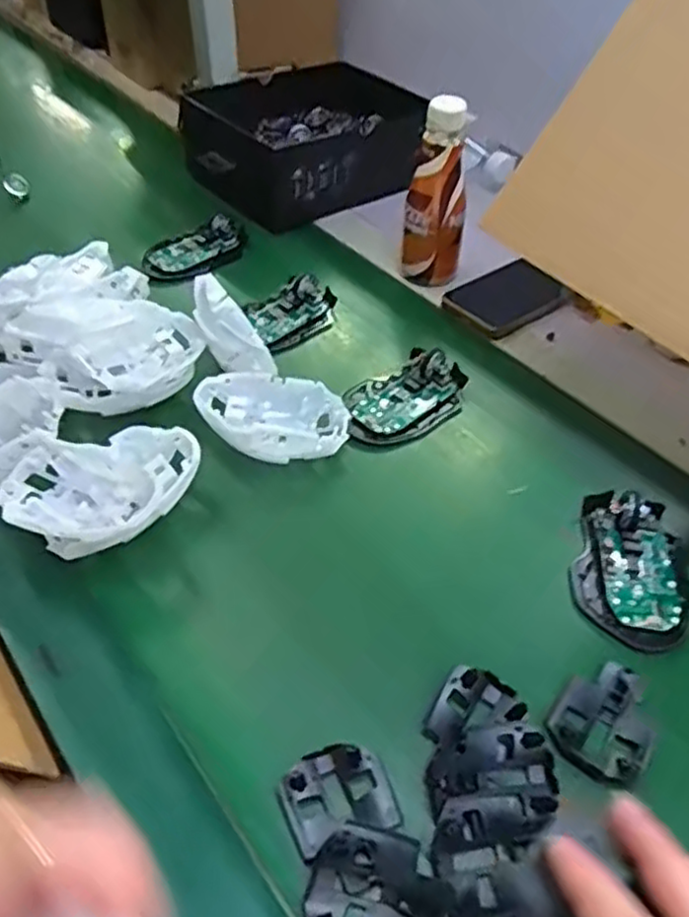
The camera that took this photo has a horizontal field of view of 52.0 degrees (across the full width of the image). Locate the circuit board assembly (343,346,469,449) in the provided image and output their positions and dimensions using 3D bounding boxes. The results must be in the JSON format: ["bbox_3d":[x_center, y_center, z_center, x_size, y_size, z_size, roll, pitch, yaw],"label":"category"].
[{"bbox_3d":[0.051,-0.052,0.566,0.112,0.024,0.072,-26,53,-23],"label":"circuit board assembly"}]

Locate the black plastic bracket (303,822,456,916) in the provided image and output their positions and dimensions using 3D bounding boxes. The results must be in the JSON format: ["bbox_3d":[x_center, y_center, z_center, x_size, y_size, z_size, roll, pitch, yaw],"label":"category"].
[{"bbox_3d":[0.017,0.202,0.327,0.064,0.021,0.047,10,48,8],"label":"black plastic bracket"}]

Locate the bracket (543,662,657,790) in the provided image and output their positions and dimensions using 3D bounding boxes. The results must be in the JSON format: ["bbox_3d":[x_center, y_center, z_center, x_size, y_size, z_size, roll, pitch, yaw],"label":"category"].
[{"bbox_3d":[0.145,0.146,0.393,0.052,0.013,0.068,31,54,25],"label":"bracket"}]

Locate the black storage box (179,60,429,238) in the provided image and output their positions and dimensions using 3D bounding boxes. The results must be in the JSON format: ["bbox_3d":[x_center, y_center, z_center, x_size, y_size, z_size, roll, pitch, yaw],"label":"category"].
[{"bbox_3d":[-0.069,-0.363,0.816,0.207,0.081,0.208,-30,54,-26],"label":"black storage box"}]

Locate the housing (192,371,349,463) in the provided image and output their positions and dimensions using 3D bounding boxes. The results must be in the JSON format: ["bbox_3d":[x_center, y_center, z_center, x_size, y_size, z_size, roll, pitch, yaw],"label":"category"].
[{"bbox_3d":[-0.055,-0.031,0.539,0.111,0.027,0.068,9,55,-9],"label":"housing"}]

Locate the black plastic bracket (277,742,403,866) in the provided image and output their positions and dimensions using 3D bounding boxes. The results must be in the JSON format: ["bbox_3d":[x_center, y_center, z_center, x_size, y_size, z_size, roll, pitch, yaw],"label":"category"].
[{"bbox_3d":[-0.004,0.169,0.357,0.054,0.013,0.046,-15,49,-14],"label":"black plastic bracket"}]

